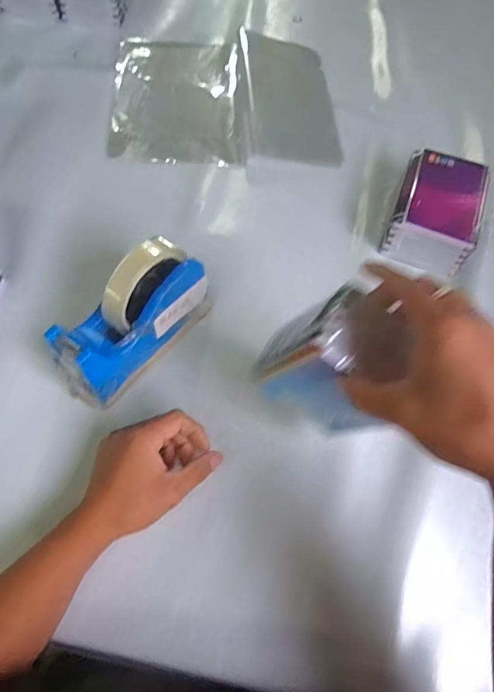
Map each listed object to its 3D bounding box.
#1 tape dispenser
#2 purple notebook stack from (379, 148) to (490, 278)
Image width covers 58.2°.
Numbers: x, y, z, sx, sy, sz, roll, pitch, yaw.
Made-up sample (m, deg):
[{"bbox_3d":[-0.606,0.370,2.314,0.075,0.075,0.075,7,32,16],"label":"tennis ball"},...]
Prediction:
[{"bbox_3d":[-0.103,-0.025,0.415,0.052,0.111,0.161,38,67,15],"label":"tape dispenser"},{"bbox_3d":[0.223,-0.161,0.526,0.096,0.051,0.142,19,63,6],"label":"purple notebook stack"}]

